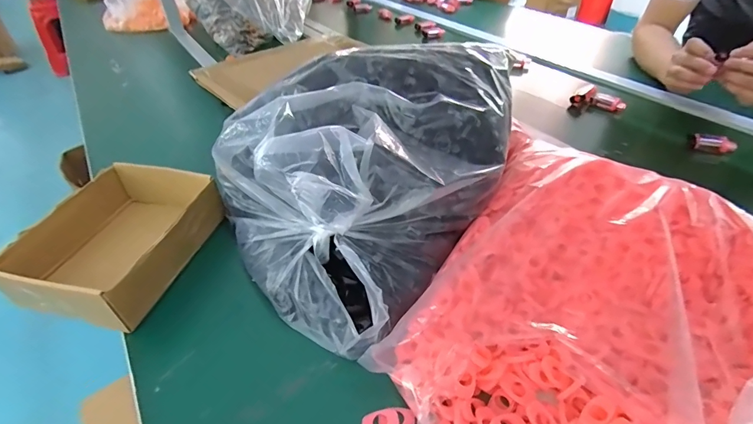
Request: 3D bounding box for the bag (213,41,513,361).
[{"bbox_3d":[-0.010,-0.075,0.523,0.313,0.170,0.419,26,49,29],"label":"bag"}]

